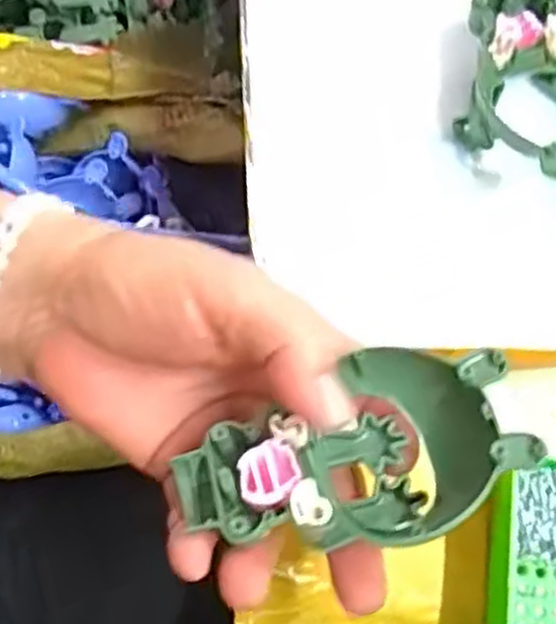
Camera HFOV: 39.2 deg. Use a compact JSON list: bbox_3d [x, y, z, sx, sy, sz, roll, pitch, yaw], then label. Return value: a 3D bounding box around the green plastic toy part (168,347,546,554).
[{"bbox_3d":[0.021,0.044,0.237,0.099,0.041,0.055,-14,71,-9],"label":"green plastic toy part"}]

